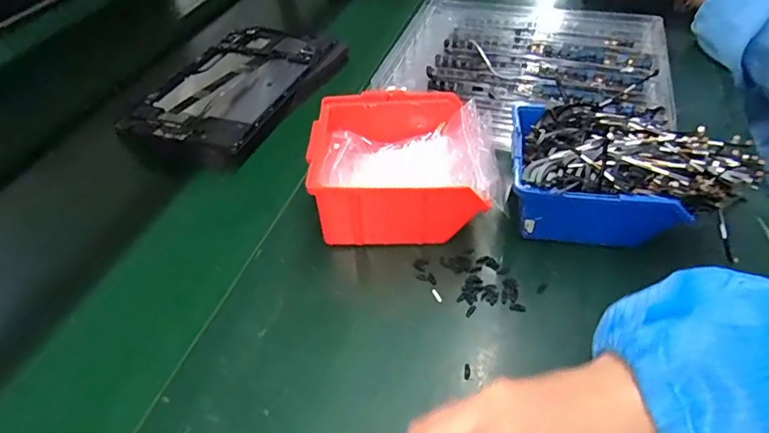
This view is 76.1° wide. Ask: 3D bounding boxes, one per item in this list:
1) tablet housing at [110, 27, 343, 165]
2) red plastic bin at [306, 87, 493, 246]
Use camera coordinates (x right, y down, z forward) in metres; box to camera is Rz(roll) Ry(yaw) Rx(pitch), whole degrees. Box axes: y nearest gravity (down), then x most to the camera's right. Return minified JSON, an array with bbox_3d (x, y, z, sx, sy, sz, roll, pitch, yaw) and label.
[{"bbox_3d":[-0.169,-0.149,0.567,0.178,0.027,0.248,18,48,22],"label":"tablet housing"},{"bbox_3d":[0.013,-0.041,0.415,0.138,0.067,0.130,-1,44,4],"label":"red plastic bin"}]

